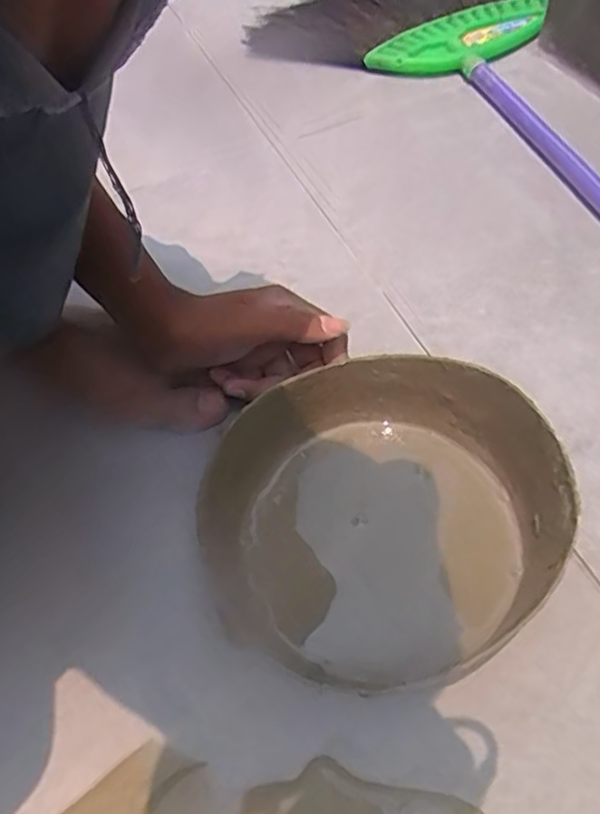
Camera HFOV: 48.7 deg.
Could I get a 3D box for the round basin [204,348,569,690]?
[{"bbox_3d":[0.042,0.060,0.366,0.181,0.076,0.170,-2,54,3],"label":"round basin"}]

